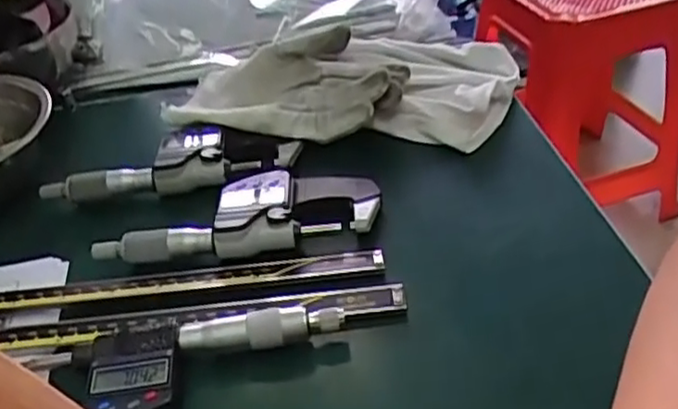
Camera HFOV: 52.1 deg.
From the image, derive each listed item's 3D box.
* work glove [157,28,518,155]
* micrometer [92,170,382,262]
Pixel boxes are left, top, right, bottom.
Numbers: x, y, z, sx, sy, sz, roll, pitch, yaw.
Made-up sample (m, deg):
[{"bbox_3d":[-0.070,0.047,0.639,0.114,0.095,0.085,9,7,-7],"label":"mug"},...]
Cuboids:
[{"bbox_3d":[0.005,-0.076,0.447,0.218,0.050,0.098,1,38,4],"label":"work glove"},{"bbox_3d":[-0.056,0.004,0.388,0.155,0.024,0.055,-7,38,-7],"label":"micrometer"}]

